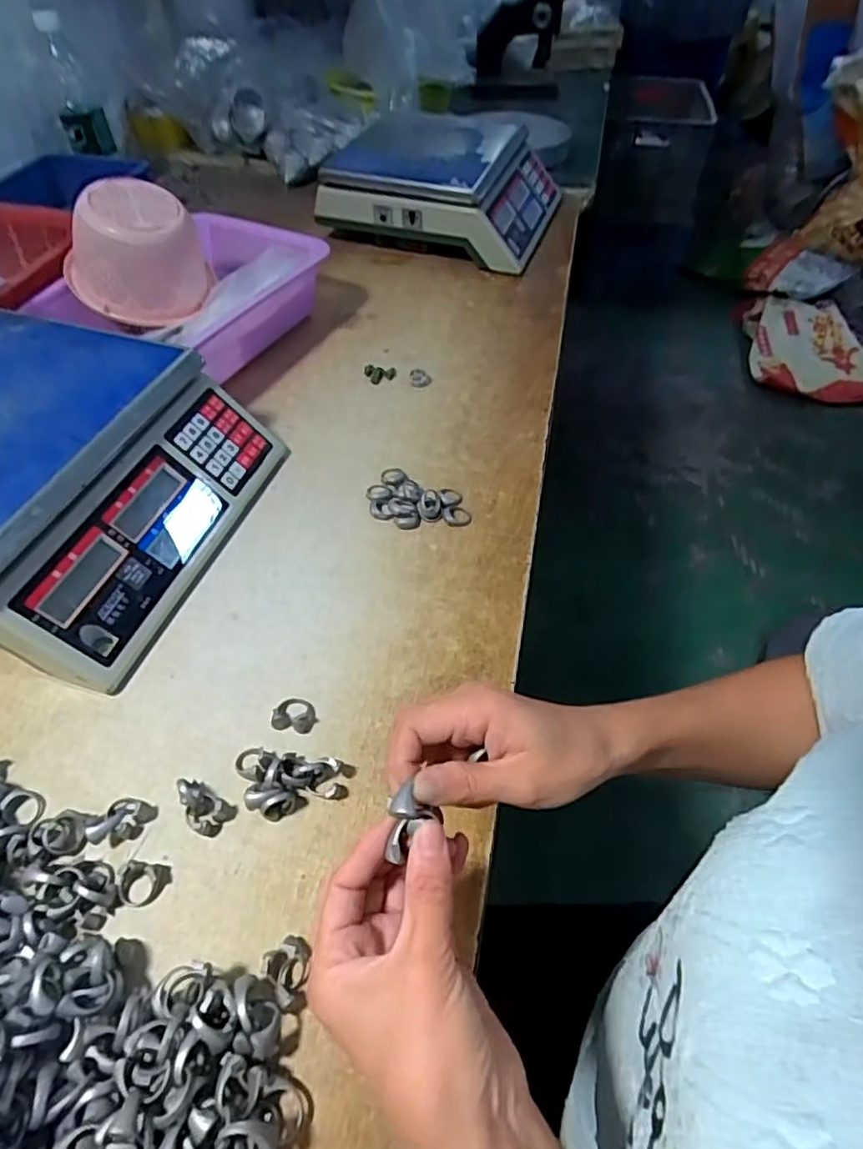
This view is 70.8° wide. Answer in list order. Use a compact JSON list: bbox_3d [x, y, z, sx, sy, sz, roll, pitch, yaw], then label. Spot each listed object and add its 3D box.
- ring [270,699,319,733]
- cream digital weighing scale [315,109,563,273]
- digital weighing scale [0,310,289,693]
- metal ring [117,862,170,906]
[{"bbox_3d":[-0.094,0.096,0.422,0.028,0.010,0.025,10,51,7],"label":"ring"},{"bbox_3d":[0.016,-0.586,0.914,0.298,0.122,0.318,14,52,11],"label":"cream digital weighing scale"},{"bbox_3d":[-0.316,-0.078,0.501,0.274,0.114,0.274,13,51,10],"label":"digital weighing scale"},{"bbox_3d":[-0.169,0.178,0.350,0.027,0.013,0.022,2,50,2],"label":"metal ring"}]

